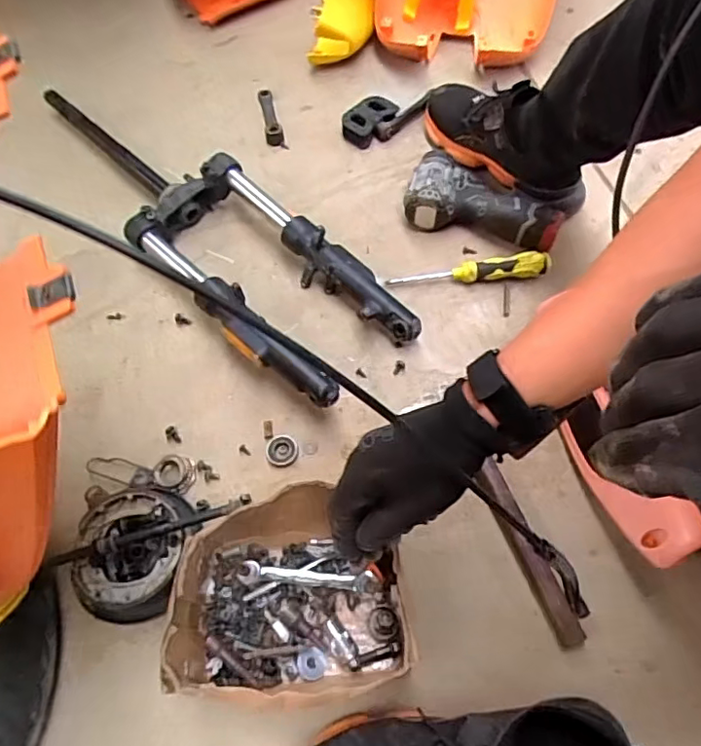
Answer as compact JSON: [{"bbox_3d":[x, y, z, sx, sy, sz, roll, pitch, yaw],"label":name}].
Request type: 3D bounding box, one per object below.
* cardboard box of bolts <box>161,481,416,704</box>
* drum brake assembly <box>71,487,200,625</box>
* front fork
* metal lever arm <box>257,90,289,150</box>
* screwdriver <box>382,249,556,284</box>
[{"bbox_3d":[-0.049,0.185,0.507,0.196,0.093,0.184,-2,62,2],"label":"cardboard box of bolts"},{"bbox_3d":[-0.206,0.174,0.541,0.111,0.061,0.124,18,64,13],"label":"drum brake assembly"},{"bbox_3d":[-0.213,-0.221,0.758,0.185,0.063,0.696,-40,67,-17],"label":"front fork"},{"bbox_3d":[-0.127,-0.402,0.875,0.027,0.018,0.135,-15,62,-5],"label":"metal lever arm"},{"bbox_3d":[0.149,-0.131,0.708,0.201,0.028,0.028,-3,62,2],"label":"screwdriver"}]

